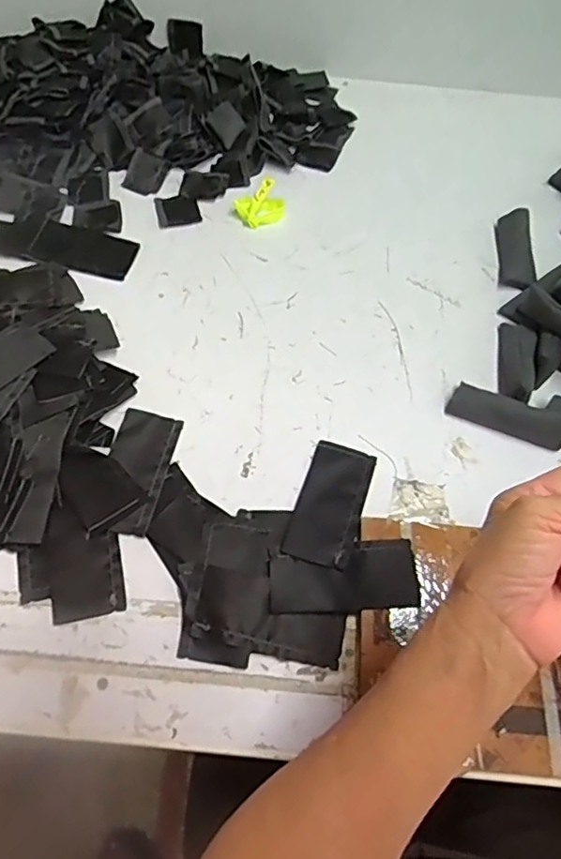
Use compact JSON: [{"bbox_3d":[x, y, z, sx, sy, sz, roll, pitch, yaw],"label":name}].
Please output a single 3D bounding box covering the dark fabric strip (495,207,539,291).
[{"bbox_3d":[0.267,-0.199,0.662,0.039,0.029,0.106,7,59,1],"label":"dark fabric strip"}]

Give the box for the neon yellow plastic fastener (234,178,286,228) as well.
[{"bbox_3d":[-0.021,-0.260,0.681,0.055,0.034,0.034,-26,63,-17],"label":"neon yellow plastic fastener"}]

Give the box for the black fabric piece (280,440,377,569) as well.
[{"bbox_3d":[0.043,0.061,0.510,0.054,0.011,0.114,19,60,8],"label":"black fabric piece"}]

